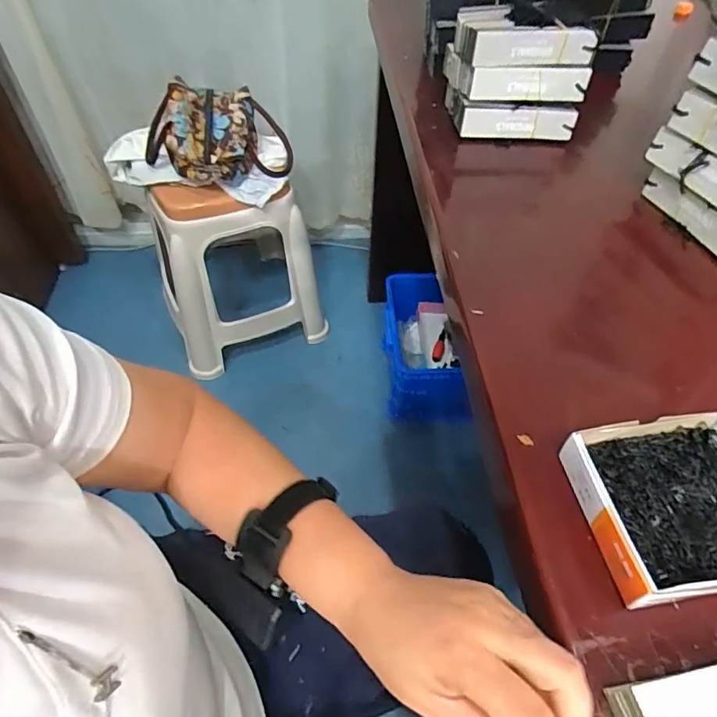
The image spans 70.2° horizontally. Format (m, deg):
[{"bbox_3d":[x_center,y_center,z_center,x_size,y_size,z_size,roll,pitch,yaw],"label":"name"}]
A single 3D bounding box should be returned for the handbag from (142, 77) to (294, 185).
[{"bbox_3d":[-0.274,-0.447,1.008,0.278,0.147,0.198,-25,57,-20],"label":"handbag"}]

